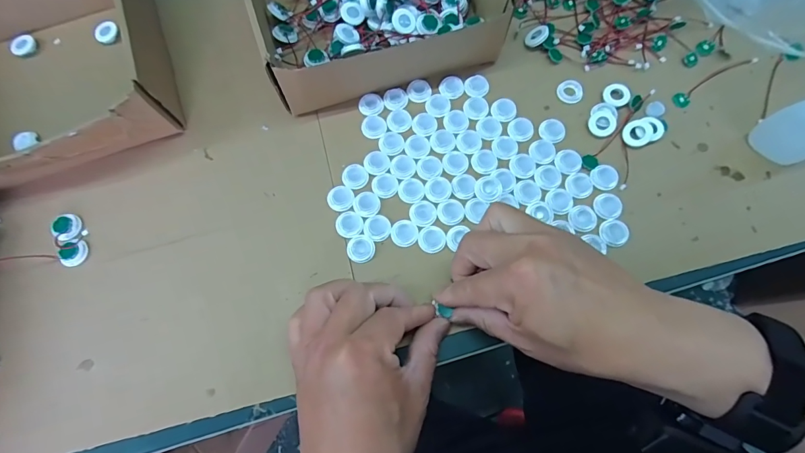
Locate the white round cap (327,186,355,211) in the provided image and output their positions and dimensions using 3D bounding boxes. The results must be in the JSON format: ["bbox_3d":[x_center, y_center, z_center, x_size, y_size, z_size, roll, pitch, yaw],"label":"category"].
[{"bbox_3d":[-0.053,-0.024,0.345,0.022,0.004,0.022,0,73,1],"label":"white round cap"}]

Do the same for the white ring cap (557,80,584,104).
[{"bbox_3d":[0.155,-0.125,0.372,0.024,0.004,0.024,0,73,1],"label":"white ring cap"}]

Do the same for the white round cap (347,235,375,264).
[{"bbox_3d":[-0.034,0.018,0.332,0.022,0.004,0.022,0,73,1],"label":"white round cap"}]

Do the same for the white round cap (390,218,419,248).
[{"bbox_3d":[0.002,0.005,0.335,0.022,0.004,0.022,0,73,1],"label":"white round cap"}]

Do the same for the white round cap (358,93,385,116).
[{"bbox_3d":[-0.029,-0.112,0.370,0.022,0.004,0.021,0,73,1],"label":"white round cap"}]

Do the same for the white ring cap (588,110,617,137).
[{"bbox_3d":[0.178,-0.091,0.359,0.024,0.005,0.022,0,73,1],"label":"white ring cap"}]

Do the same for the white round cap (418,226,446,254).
[{"bbox_3d":[0.025,0.011,0.334,0.023,0.004,0.022,0,73,1],"label":"white round cap"}]

